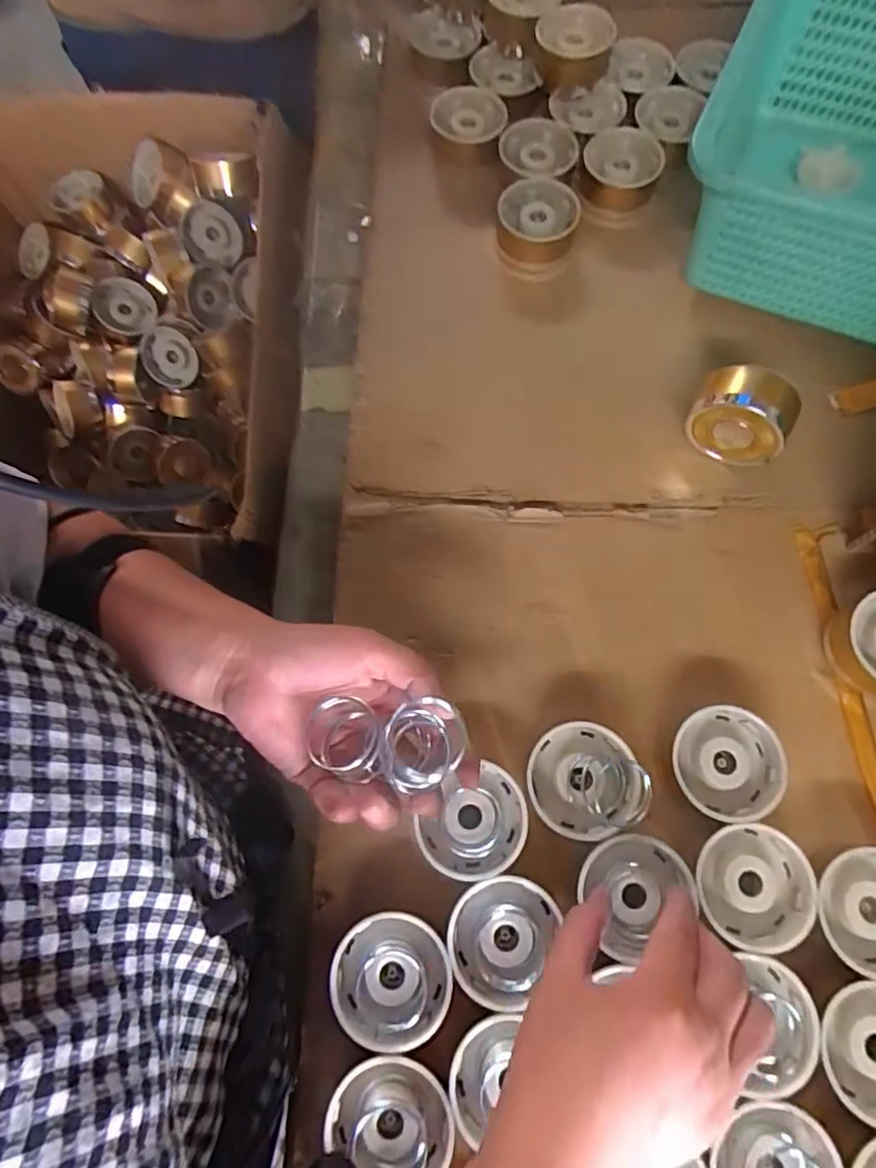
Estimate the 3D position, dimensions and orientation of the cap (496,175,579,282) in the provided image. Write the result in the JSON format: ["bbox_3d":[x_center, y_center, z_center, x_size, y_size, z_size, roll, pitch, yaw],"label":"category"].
[{"bbox_3d":[0.082,-0.302,0.504,0.064,0.030,0.072,19,74,6],"label":"cap"}]

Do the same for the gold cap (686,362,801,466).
[{"bbox_3d":[0.213,-0.115,0.423,0.066,0.062,0.039,32,76,10],"label":"gold cap"}]

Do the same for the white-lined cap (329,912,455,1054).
[{"bbox_3d":[-0.026,0.223,0.343,0.065,0.022,0.065,0,73,1],"label":"white-lined cap"}]

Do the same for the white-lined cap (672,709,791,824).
[{"bbox_3d":[0.178,0.112,0.374,0.061,0.030,0.064,0,73,1],"label":"white-lined cap"}]

